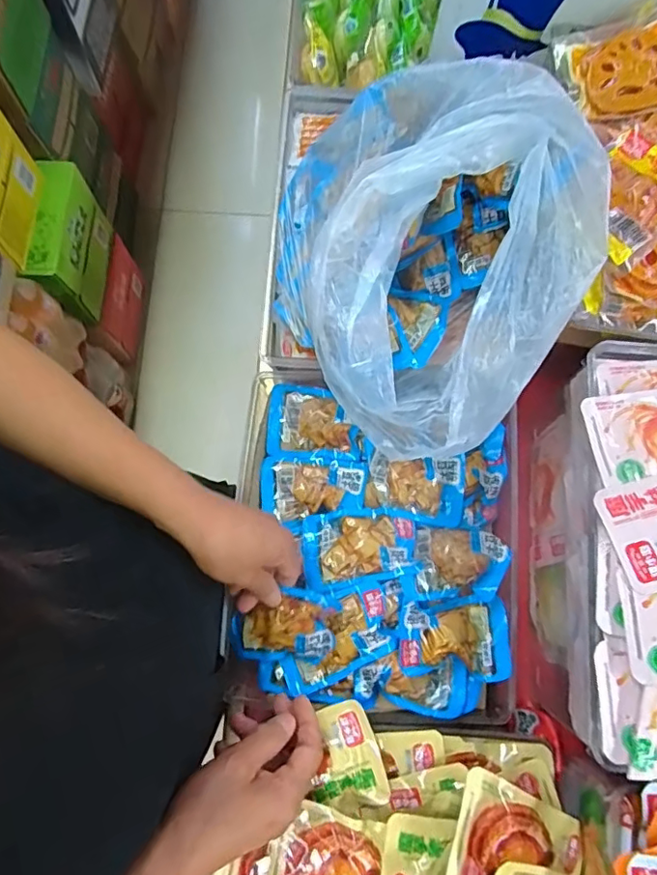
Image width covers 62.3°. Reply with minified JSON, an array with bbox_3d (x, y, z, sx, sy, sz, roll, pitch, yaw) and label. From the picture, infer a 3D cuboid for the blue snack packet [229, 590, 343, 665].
[{"bbox_3d":[-0.039,0.161,0.465,0.088,0.029,0.056,4,77,0],"label":"blue snack packet"}]

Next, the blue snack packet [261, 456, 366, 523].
[{"bbox_3d":[-0.016,0.050,0.520,0.098,0.022,0.061,5,77,0],"label":"blue snack packet"}]

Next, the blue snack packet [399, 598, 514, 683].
[{"bbox_3d":[0.108,0.172,0.459,0.091,0.029,0.059,-1,77,-2],"label":"blue snack packet"}]

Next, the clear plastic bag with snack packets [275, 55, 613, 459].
[{"bbox_3d":[0.079,-0.135,0.422,0.205,0.166,0.261,-21,78,-6],"label":"clear plastic bag with snack packets"}]

